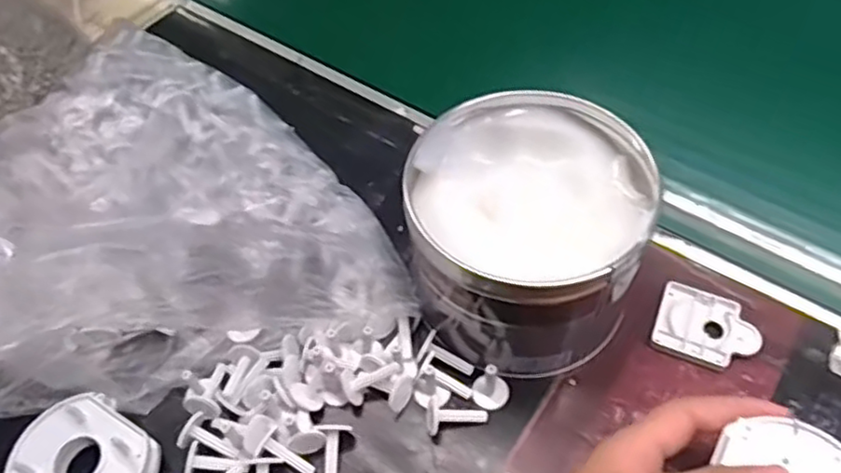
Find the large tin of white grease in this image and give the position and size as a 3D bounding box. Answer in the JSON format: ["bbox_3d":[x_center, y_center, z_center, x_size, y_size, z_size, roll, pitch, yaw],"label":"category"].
[{"bbox_3d":[0.049,0.000,0.383,0.113,0.085,0.131,-13,54,-5],"label":"large tin of white grease"}]

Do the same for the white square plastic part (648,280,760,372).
[{"bbox_3d":[0.167,0.052,0.394,0.056,0.008,0.049,20,58,18],"label":"white square plastic part"}]

